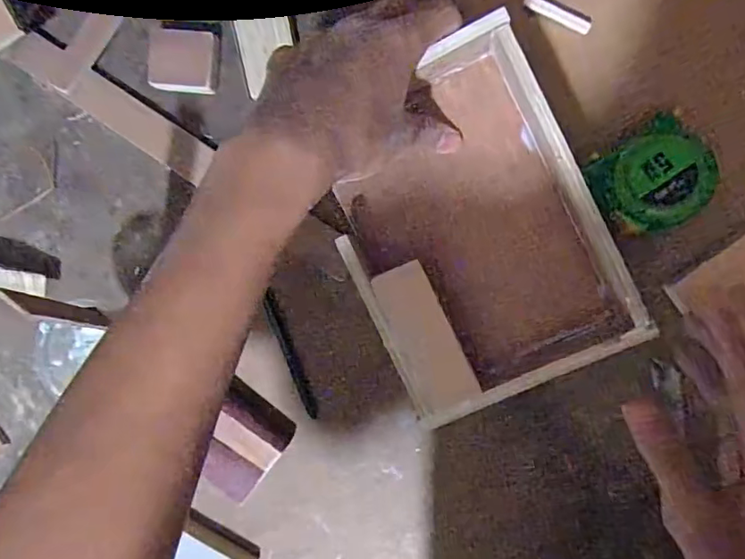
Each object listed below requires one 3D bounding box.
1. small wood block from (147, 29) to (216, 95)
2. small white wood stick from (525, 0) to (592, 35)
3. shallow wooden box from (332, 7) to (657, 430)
[{"bbox_3d":[-0.143,-0.165,0.415,0.049,0.020,0.047,5,95,8],"label":"small wood block"},{"bbox_3d":[0.129,-0.186,0.382,0.049,0.005,0.011,30,98,5],"label":"small white wood stick"},{"bbox_3d":[0.056,-0.030,0.333,0.138,0.049,0.194,-25,90,9],"label":"shallow wooden box"}]

